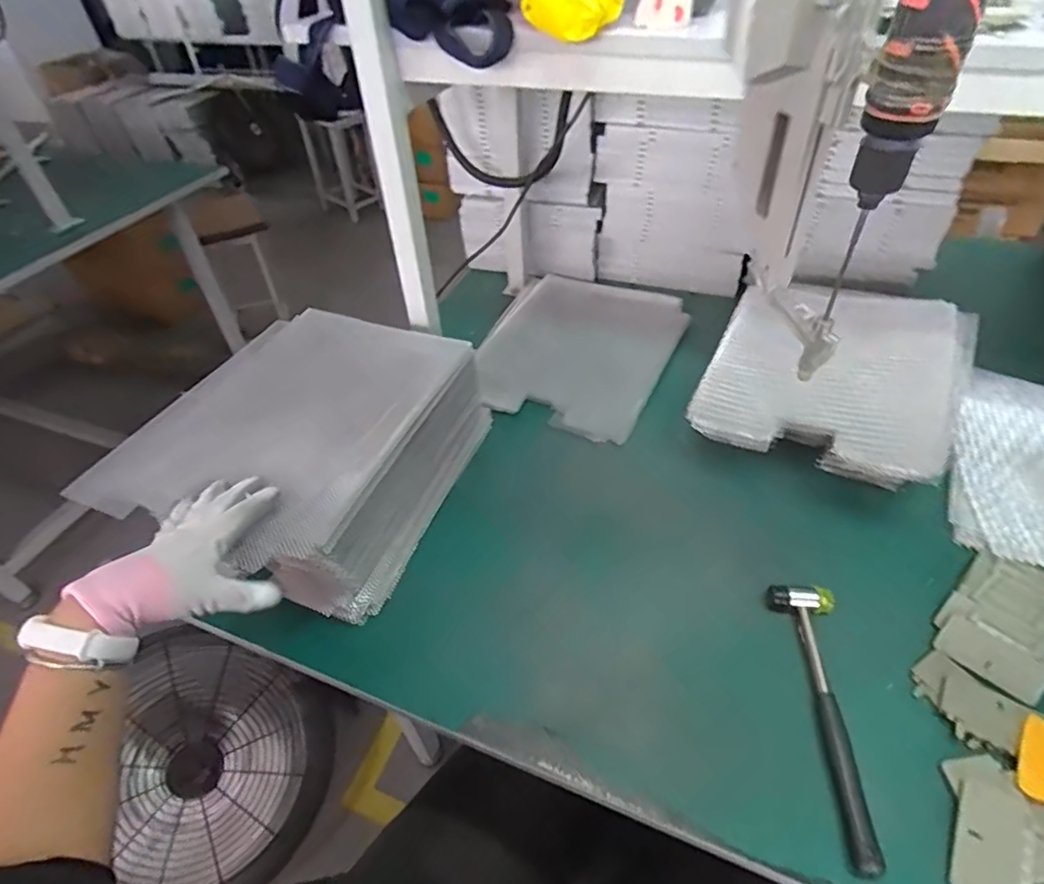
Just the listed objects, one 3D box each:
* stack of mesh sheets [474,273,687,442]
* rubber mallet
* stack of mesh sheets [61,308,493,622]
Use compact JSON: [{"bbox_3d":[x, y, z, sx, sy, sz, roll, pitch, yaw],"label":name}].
[{"bbox_3d":[0.090,-0.157,0.937,0.290,0.030,0.374,17,48,20],"label":"stack of mesh sheets"},{"bbox_3d":[0.289,0.244,0.526,0.059,0.031,0.241,-2,45,2],"label":"rubber mallet"},{"bbox_3d":[-0.235,0.009,0.686,0.281,0.151,0.355,18,49,21],"label":"stack of mesh sheets"}]

